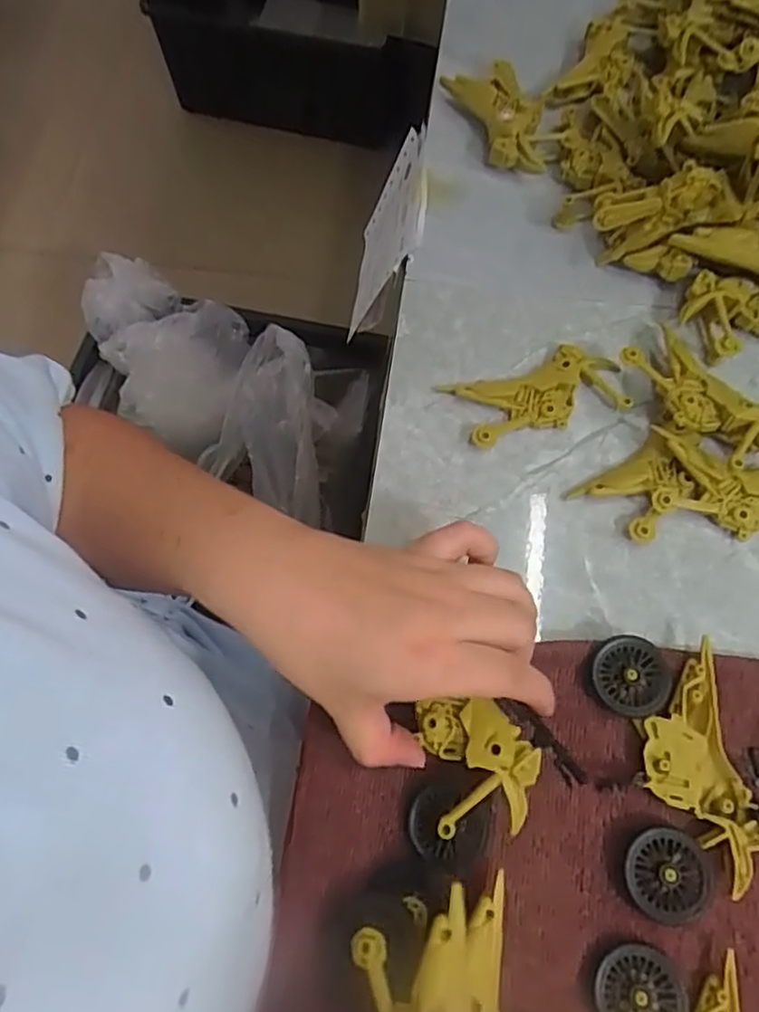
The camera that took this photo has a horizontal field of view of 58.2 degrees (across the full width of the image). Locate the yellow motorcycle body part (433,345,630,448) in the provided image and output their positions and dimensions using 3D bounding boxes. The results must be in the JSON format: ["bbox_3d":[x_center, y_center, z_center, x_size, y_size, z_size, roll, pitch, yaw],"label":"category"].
[{"bbox_3d":[0.091,-0.064,0.394,0.099,0.011,0.046,-16,67,-5],"label":"yellow motorcycle body part"}]

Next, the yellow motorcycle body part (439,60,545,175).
[{"bbox_3d":[0.086,-0.270,0.473,0.047,0.026,0.098,-21,68,-8],"label":"yellow motorcycle body part"}]

